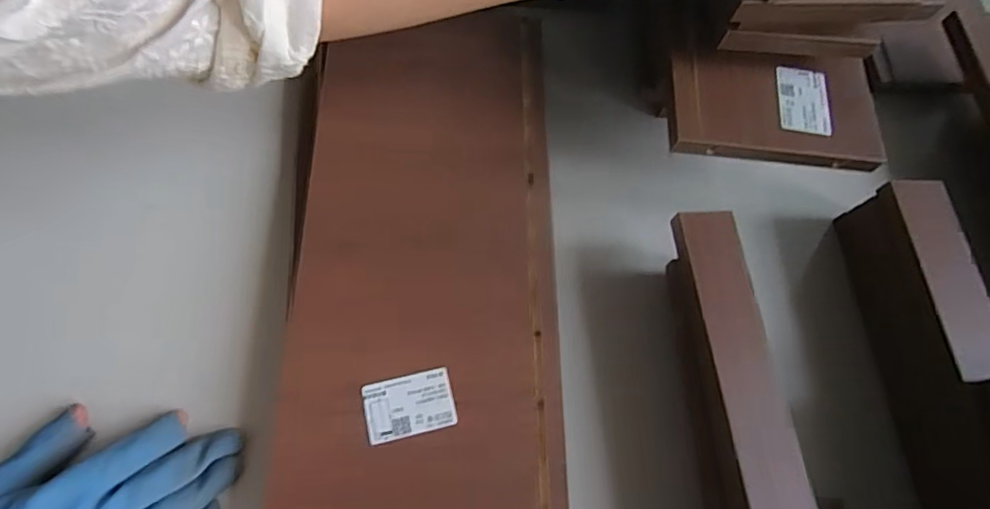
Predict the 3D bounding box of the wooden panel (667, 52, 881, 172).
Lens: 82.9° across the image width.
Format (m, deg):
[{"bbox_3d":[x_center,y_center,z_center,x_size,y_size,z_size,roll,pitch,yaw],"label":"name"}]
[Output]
[{"bbox_3d":[0.216,-0.113,0.438,0.169,0.017,0.088,0,78,-10],"label":"wooden panel"}]

